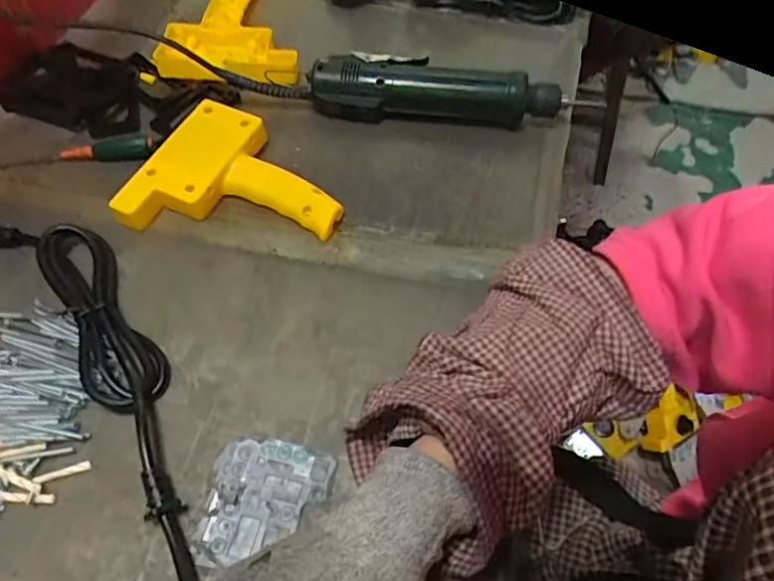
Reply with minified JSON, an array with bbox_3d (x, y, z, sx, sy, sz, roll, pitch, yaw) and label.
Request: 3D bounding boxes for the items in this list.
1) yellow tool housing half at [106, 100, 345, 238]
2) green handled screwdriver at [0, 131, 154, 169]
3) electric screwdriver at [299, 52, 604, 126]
[{"bbox_3d":[-0.118,-0.098,0.451,0.162,0.031,0.111,4,58,2],"label":"yellow tool housing half"},{"bbox_3d":[-0.271,-0.118,0.472,0.146,0.017,0.021,-6,58,-3],"label":"green handled screwdriver"},{"bbox_3d":[0.047,-0.169,0.490,0.229,0.045,0.045,8,58,5],"label":"electric screwdriver"}]

